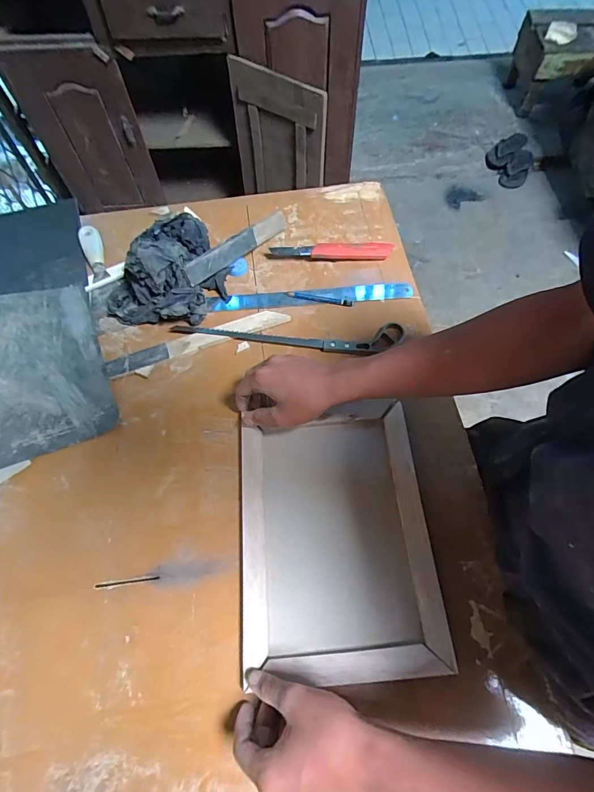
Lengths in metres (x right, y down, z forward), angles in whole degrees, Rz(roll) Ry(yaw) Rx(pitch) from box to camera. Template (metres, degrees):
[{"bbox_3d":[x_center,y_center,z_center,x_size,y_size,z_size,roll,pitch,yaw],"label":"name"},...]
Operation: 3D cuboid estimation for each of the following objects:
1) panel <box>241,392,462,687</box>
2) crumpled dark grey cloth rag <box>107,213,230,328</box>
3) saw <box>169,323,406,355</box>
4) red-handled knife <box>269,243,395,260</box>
[{"bbox_3d":[0.041,0.150,0.450,0.207,0.011,0.280,-5,64,-2],"label":"panel"},{"bbox_3d":[-0.187,-0.176,0.575,0.135,0.076,0.180,41,71,19],"label":"crumpled dark grey cloth rag"},{"bbox_3d":[-0.014,-0.081,0.570,0.328,0.014,0.048,0,64,1],"label":"saw"},{"bbox_3d":[0.058,-0.231,0.632,0.192,0.021,0.027,-4,64,-1],"label":"red-handled knife"}]

